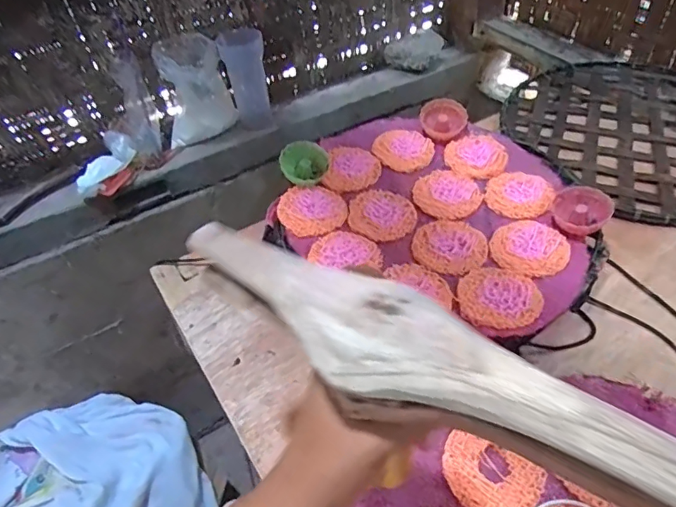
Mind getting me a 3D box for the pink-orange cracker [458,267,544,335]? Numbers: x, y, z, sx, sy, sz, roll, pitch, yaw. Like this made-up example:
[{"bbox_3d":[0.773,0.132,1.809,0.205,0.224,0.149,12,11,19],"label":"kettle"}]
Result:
[{"bbox_3d":[0.157,0.043,0.491,0.077,0.007,0.081,-3,46,3],"label":"pink-orange cracker"}]

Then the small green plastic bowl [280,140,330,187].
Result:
[{"bbox_3d":[-0.040,-0.109,0.613,0.056,0.032,0.056,-3,46,3],"label":"small green plastic bowl"}]

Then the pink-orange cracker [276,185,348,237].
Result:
[{"bbox_3d":[-0.030,-0.051,0.590,0.078,0.015,0.073,-3,46,3],"label":"pink-orange cracker"}]

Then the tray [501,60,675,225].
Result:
[{"bbox_3d":[0.445,-0.182,0.741,0.406,0.021,0.394,-1,46,2],"label":"tray"}]

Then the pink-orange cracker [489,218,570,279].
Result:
[{"bbox_3d":[0.206,-0.008,0.541,0.077,0.007,0.081,-3,46,3],"label":"pink-orange cracker"}]

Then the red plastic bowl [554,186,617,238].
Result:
[{"bbox_3d":[0.270,-0.047,0.562,0.059,0.024,0.059,-9,65,21],"label":"red plastic bowl"}]

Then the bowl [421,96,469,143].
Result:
[{"bbox_3d":[0.144,-0.183,0.685,0.064,0.023,0.064,-12,55,17],"label":"bowl"}]

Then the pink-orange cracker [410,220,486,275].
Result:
[{"bbox_3d":[0.122,-0.009,0.547,0.076,0.004,0.078,12,49,16],"label":"pink-orange cracker"}]

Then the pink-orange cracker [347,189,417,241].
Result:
[{"bbox_3d":[0.052,-0.047,0.590,0.077,0.010,0.076,-3,46,3],"label":"pink-orange cracker"}]

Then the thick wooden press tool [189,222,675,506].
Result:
[{"bbox_3d":[0.018,0.045,0.241,0.267,0.035,0.056,24,52,32],"label":"thick wooden press tool"}]

